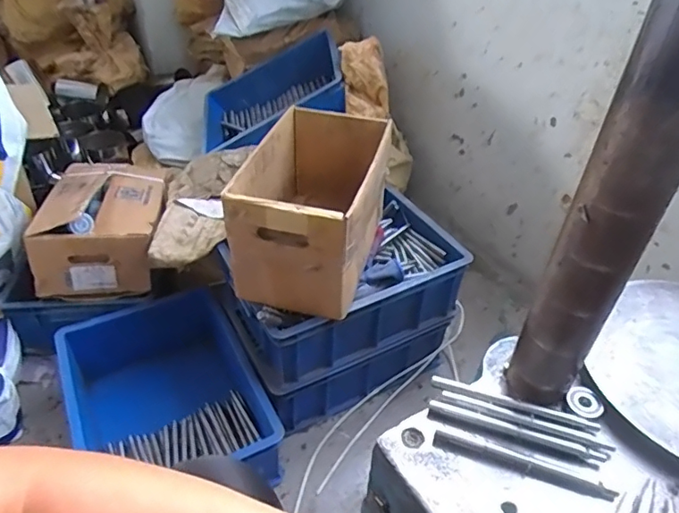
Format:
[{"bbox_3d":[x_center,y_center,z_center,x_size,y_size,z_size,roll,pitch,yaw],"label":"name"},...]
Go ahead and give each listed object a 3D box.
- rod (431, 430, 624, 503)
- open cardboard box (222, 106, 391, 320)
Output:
[{"bbox_3d":[0.164,0.189,0.478,0.156,0.009,0.014,15,42,14],"label":"rod"},{"bbox_3d":[-0.037,-0.085,0.888,0.193,0.199,0.307,12,41,11],"label":"open cardboard box"}]

